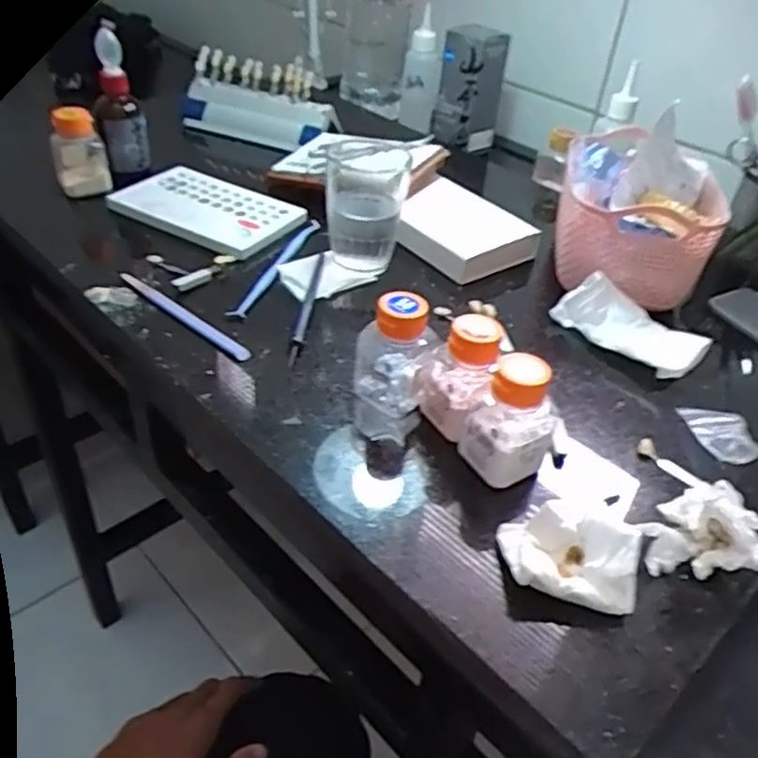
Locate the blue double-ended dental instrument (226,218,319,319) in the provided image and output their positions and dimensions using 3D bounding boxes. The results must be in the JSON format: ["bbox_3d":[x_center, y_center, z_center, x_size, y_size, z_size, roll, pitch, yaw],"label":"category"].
[{"bbox_3d":[-0.082,-0.097,0.566,0.012,0.010,0.162,15,41,11],"label":"blue double-ended dental instrument"}]

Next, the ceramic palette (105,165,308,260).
[{"bbox_3d":[-0.155,-0.160,0.634,0.162,0.008,0.102,25,44,22],"label":"ceramic palette"}]

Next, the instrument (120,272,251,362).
[{"bbox_3d":[-0.145,-0.049,0.508,0.144,0.007,0.013,32,46,28],"label":"instrument"}]

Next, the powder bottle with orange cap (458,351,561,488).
[{"bbox_3d":[0.075,0.021,0.387,0.039,0.071,0.043,-20,47,-28],"label":"powder bottle with orange cap"}]

